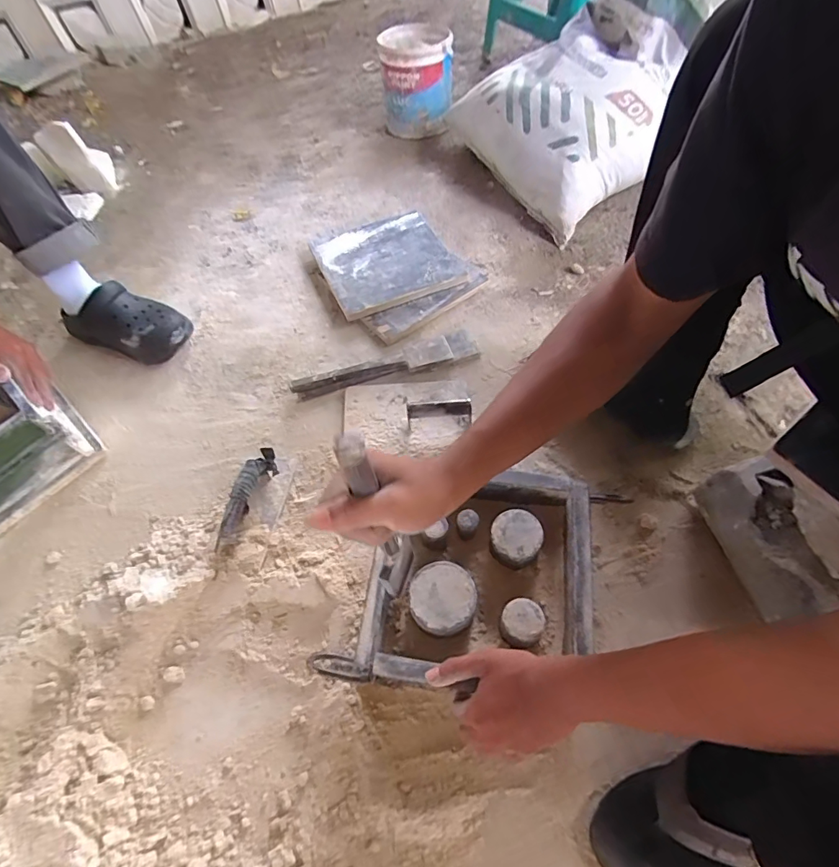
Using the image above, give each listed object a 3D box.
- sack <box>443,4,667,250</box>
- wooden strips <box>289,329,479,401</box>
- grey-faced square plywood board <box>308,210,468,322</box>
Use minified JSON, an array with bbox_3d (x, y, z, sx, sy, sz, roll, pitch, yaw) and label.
[{"bbox_3d":[0.282,-0.648,0.965,0.332,0.197,0.373,-39,61,-16],"label":"sack"},{"bbox_3d":[-0.059,-0.117,0.801,0.320,0.024,0.057,-20,58,-5],"label":"wooden strips"},{"bbox_3d":[-0.070,-0.355,0.936,0.252,0.019,0.263,-22,59,-12],"label":"grey-faced square plywood board"}]

